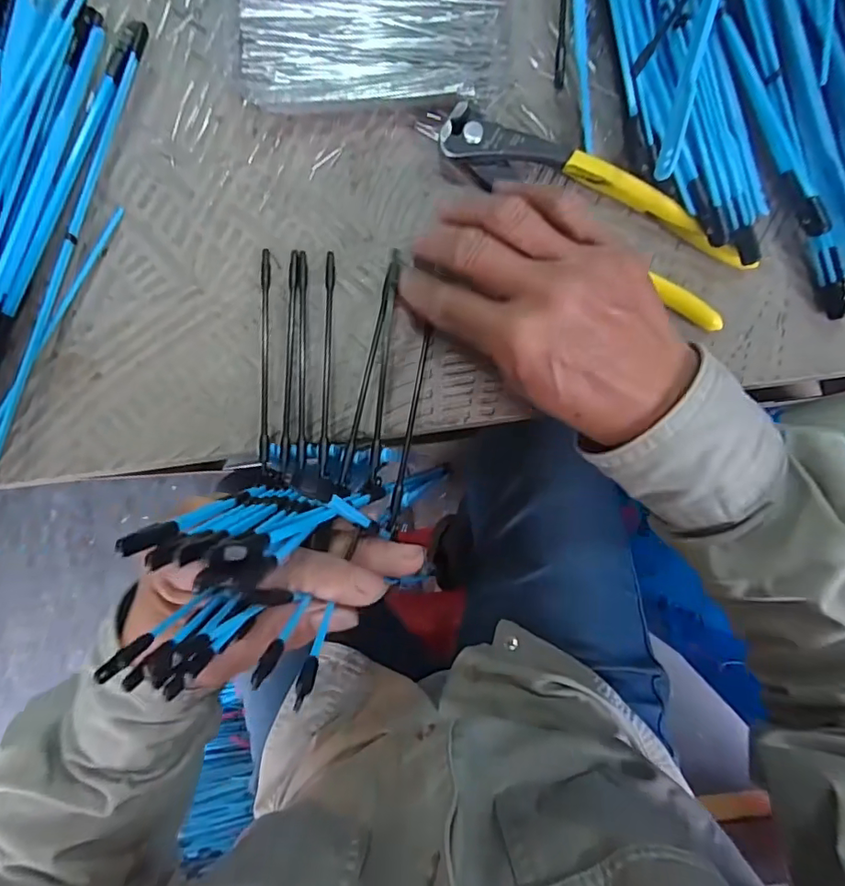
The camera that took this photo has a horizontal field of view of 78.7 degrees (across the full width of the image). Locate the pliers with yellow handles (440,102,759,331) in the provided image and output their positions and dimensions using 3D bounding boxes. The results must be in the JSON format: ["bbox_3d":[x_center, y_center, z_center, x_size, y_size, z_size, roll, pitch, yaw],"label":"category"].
[{"bbox_3d":[0.085,-0.119,0.258,0.165,0.017,0.039,33,88,2],"label":"pliers with yellow handles"}]

